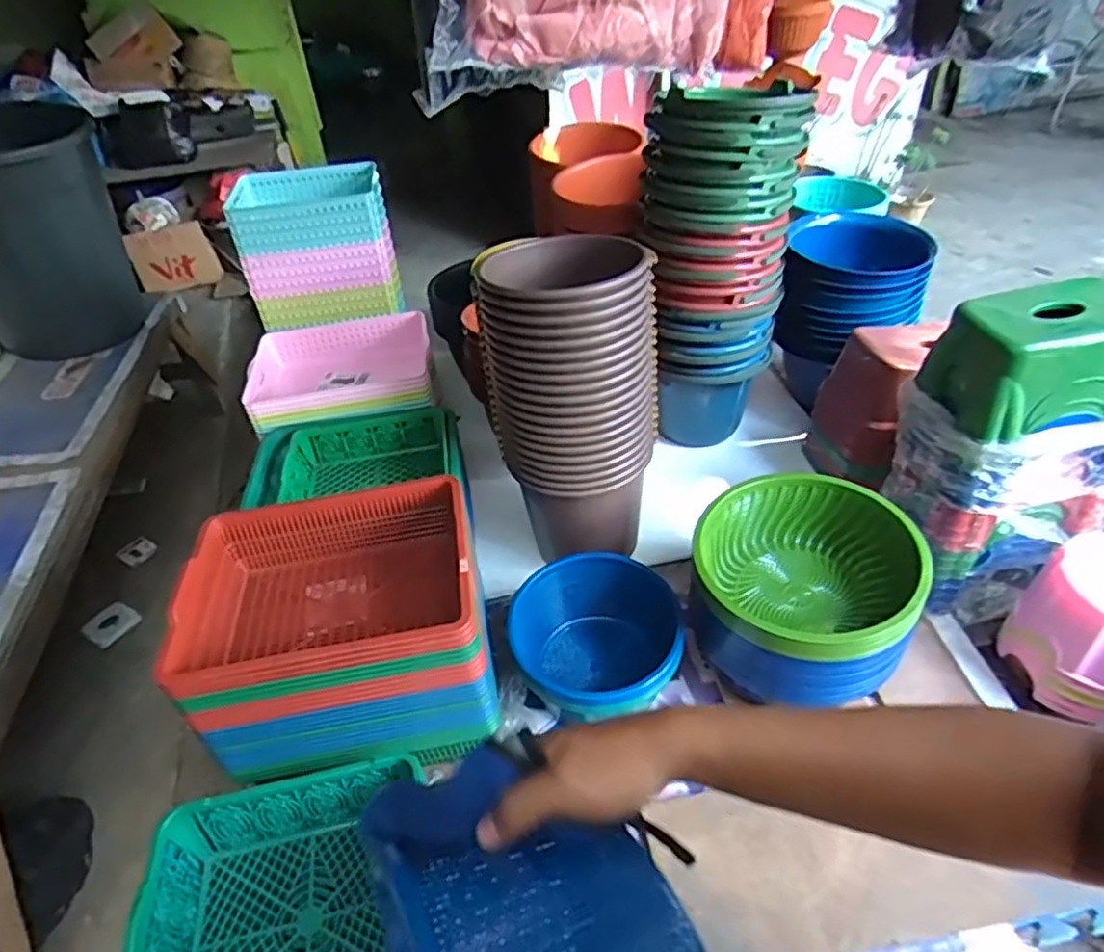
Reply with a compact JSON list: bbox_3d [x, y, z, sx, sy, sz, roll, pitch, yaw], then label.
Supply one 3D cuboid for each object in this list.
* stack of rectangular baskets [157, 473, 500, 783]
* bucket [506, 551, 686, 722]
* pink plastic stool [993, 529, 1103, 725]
[{"bbox_3d":[-0.296,0.209,1.026,0.384,0.220,0.317,-10,41,-7],"label":"stack of rectangular baskets"},{"bbox_3d":[0.057,0.266,1.104,0.261,0.163,0.243,-3,40,2],"label":"bucket"},{"bbox_3d":[0.836,0.221,1.066,0.200,0.214,0.197,-3,40,2],"label":"pink plastic stool"}]

